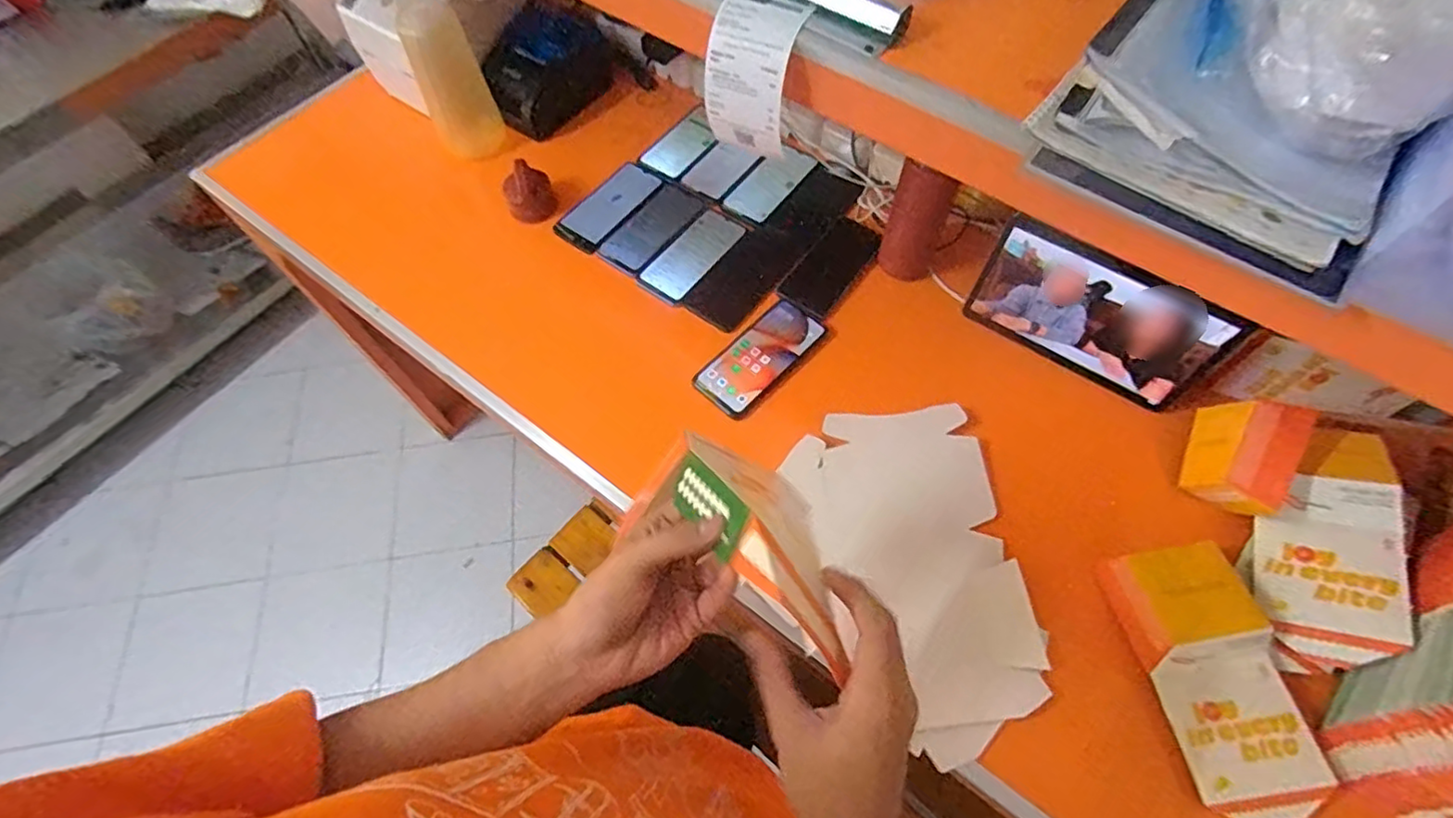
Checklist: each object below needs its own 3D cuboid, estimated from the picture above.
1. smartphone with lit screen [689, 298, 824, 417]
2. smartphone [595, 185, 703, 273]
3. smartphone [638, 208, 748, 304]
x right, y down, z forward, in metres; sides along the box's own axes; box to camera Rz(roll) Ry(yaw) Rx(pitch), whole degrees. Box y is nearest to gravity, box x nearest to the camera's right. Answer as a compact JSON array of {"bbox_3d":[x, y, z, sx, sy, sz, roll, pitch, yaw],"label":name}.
[{"bbox_3d":[0.043,-0.066,0.792,0.079,0.017,0.169,39,69,19],"label":"smartphone with lit screen"},{"bbox_3d":[-0.102,-0.250,0.892,0.074,0.016,0.153,34,68,17],"label":"smartphone"},{"bbox_3d":[-0.042,-0.210,0.865,0.076,0.013,0.150,33,72,20],"label":"smartphone"}]

